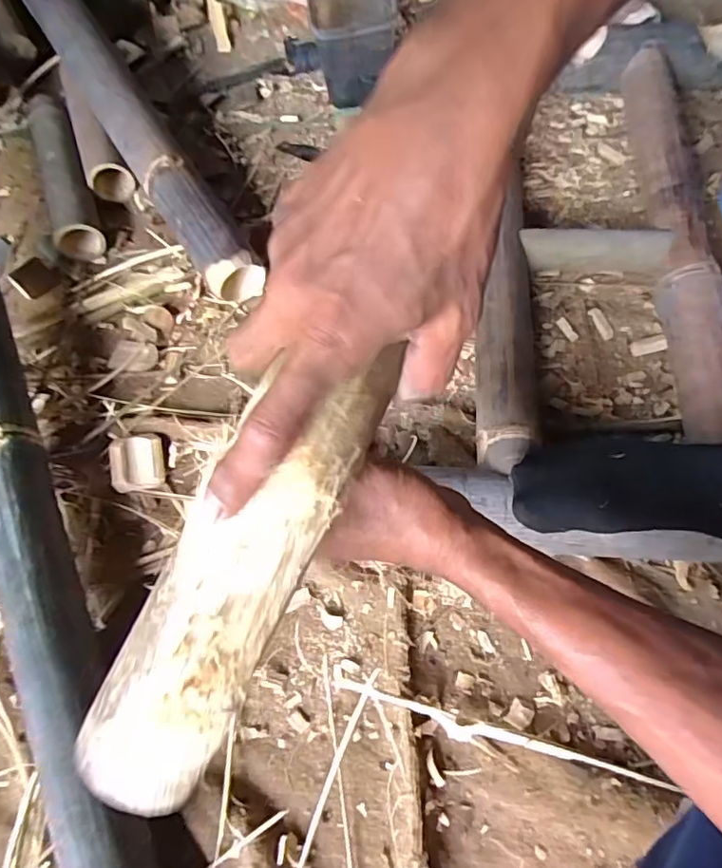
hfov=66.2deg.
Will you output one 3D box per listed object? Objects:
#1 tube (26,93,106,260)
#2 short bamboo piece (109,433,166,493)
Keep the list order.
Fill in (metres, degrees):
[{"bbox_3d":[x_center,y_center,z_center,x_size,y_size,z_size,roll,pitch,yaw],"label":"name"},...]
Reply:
[{"bbox_3d":[-0.387,-0.344,0.724,0.060,0.060,0.257,-18,67,-5],"label":"tube"},{"bbox_3d":[-0.229,0.026,0.562,0.050,0.019,0.058,-11,66,-2],"label":"short bamboo piece"}]

